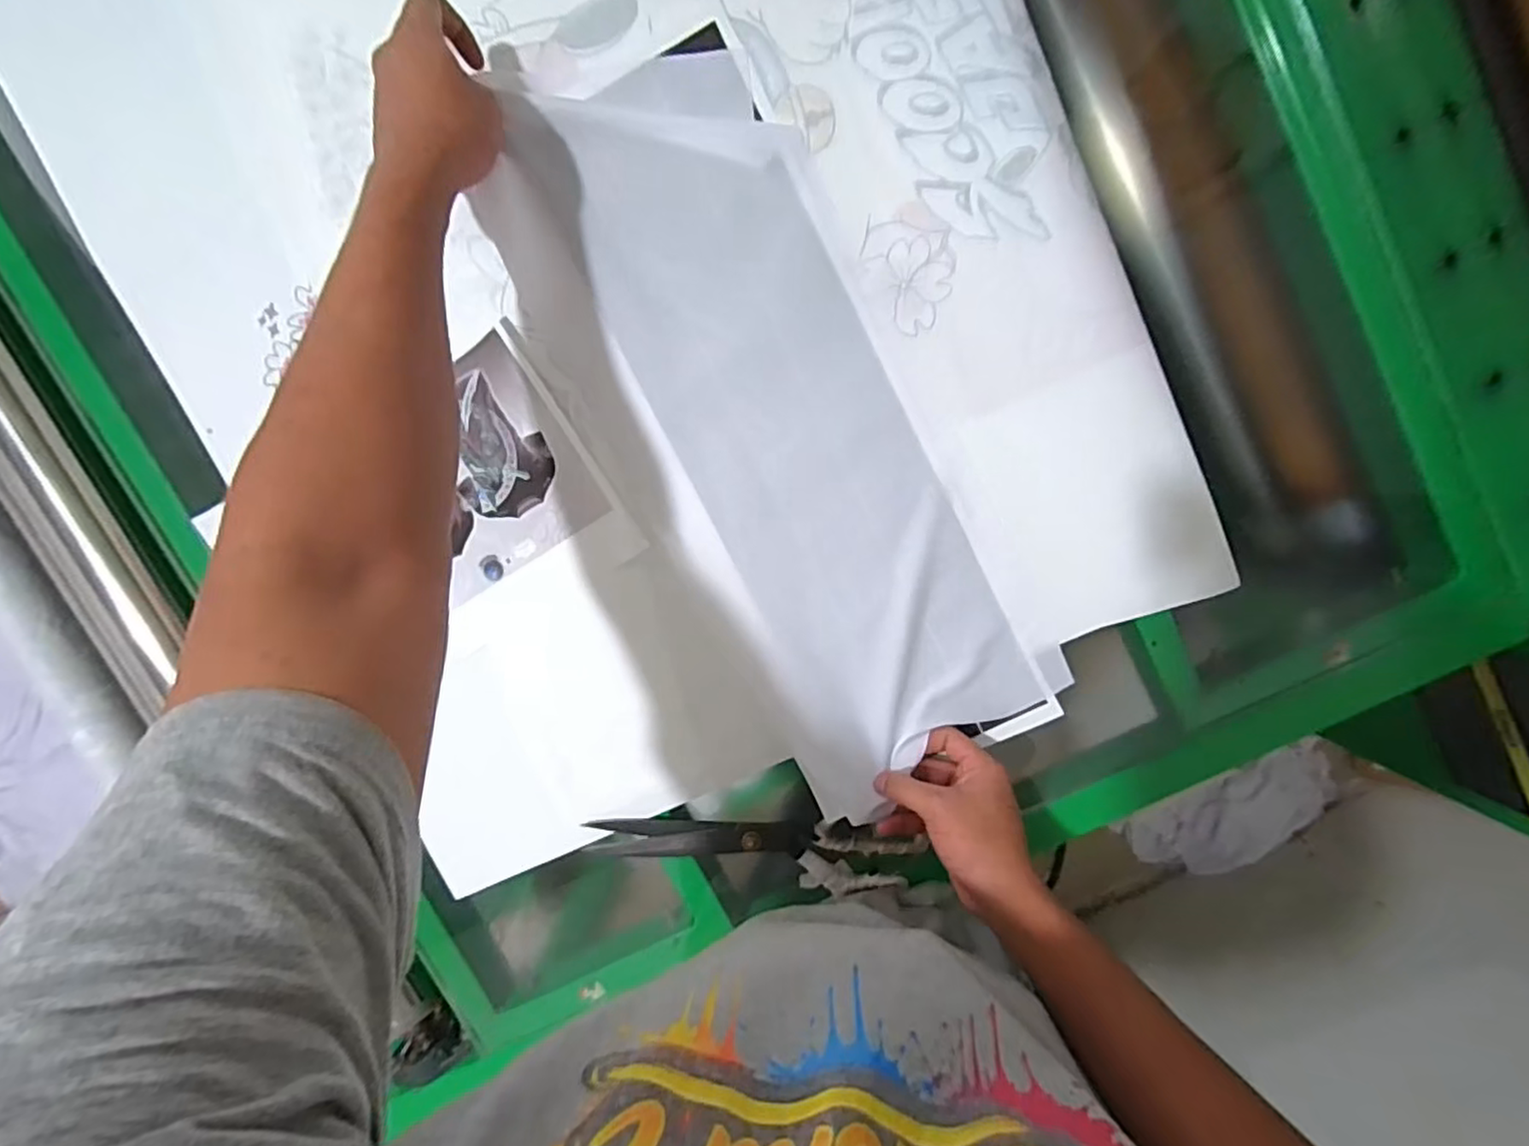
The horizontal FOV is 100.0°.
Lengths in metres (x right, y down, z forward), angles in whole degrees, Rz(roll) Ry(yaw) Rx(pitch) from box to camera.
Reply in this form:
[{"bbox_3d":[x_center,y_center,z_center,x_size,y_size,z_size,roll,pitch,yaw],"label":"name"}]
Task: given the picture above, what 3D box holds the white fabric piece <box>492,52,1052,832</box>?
[{"bbox_3d":[0.017,-0.105,0.518,0.205,0.030,0.572,-26,95,6],"label":"white fabric piece"}]

